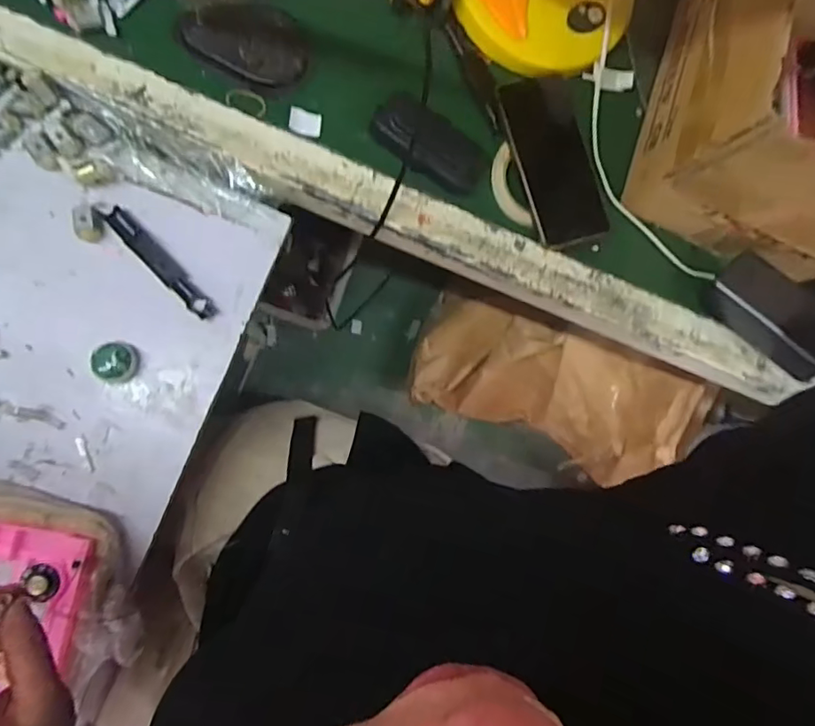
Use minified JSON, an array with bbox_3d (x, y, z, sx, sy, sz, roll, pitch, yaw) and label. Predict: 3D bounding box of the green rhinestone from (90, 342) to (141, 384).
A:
[{"bbox_3d":[-0.244,0.000,0.459,0.030,0.020,0.033,-1,87,-12],"label":"green rhinestone"}]

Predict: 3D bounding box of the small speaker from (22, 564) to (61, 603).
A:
[{"bbox_3d":[-0.275,0.164,0.411,0.023,0.011,0.027,-36,94,-7],"label":"small speaker"}]

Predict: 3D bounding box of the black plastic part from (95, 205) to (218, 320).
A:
[{"bbox_3d":[-0.216,-0.087,0.479,0.019,0.012,0.122,-45,96,-11],"label":"black plastic part"}]

